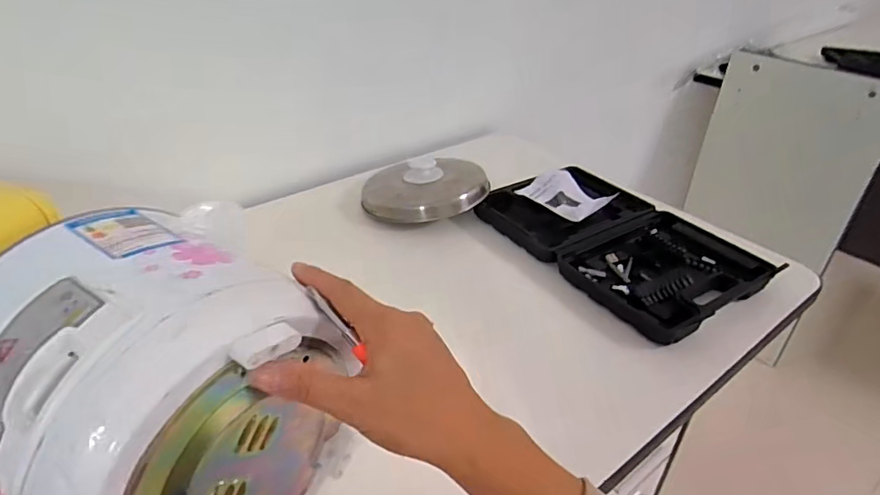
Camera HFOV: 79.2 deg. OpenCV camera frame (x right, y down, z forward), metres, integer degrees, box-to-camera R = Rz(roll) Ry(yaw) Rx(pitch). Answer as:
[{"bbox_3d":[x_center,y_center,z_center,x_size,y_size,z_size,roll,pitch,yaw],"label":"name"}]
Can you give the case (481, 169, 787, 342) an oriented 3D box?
[{"bbox_3d":[0.225,-0.012,0.695,0.219,0.040,0.344,-17,38,-25],"label":"case"}]

